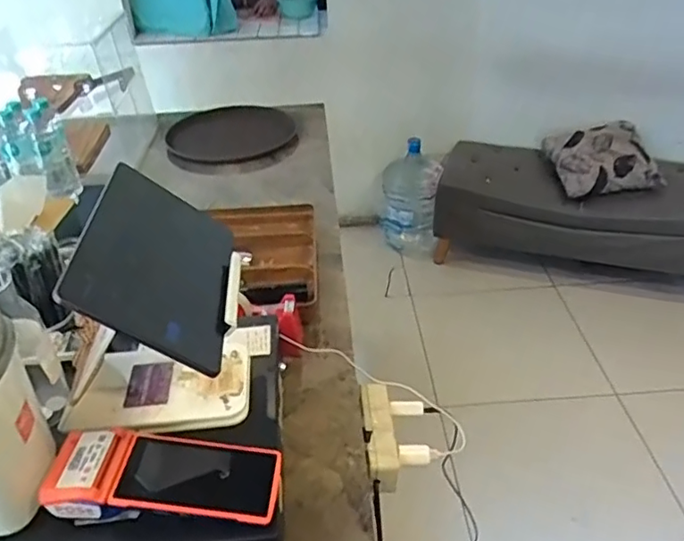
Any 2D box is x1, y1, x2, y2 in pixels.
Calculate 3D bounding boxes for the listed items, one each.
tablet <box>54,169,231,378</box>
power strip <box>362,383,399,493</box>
[{"bbox_3d":[-0.179,-0.014,0.598,0.154,0.014,0.237,36,26,-26],"label":"tablet"},{"bbox_3d":[0.052,0.222,0.830,0.041,0.040,0.161,-3,35,-1],"label":"power strip"}]

